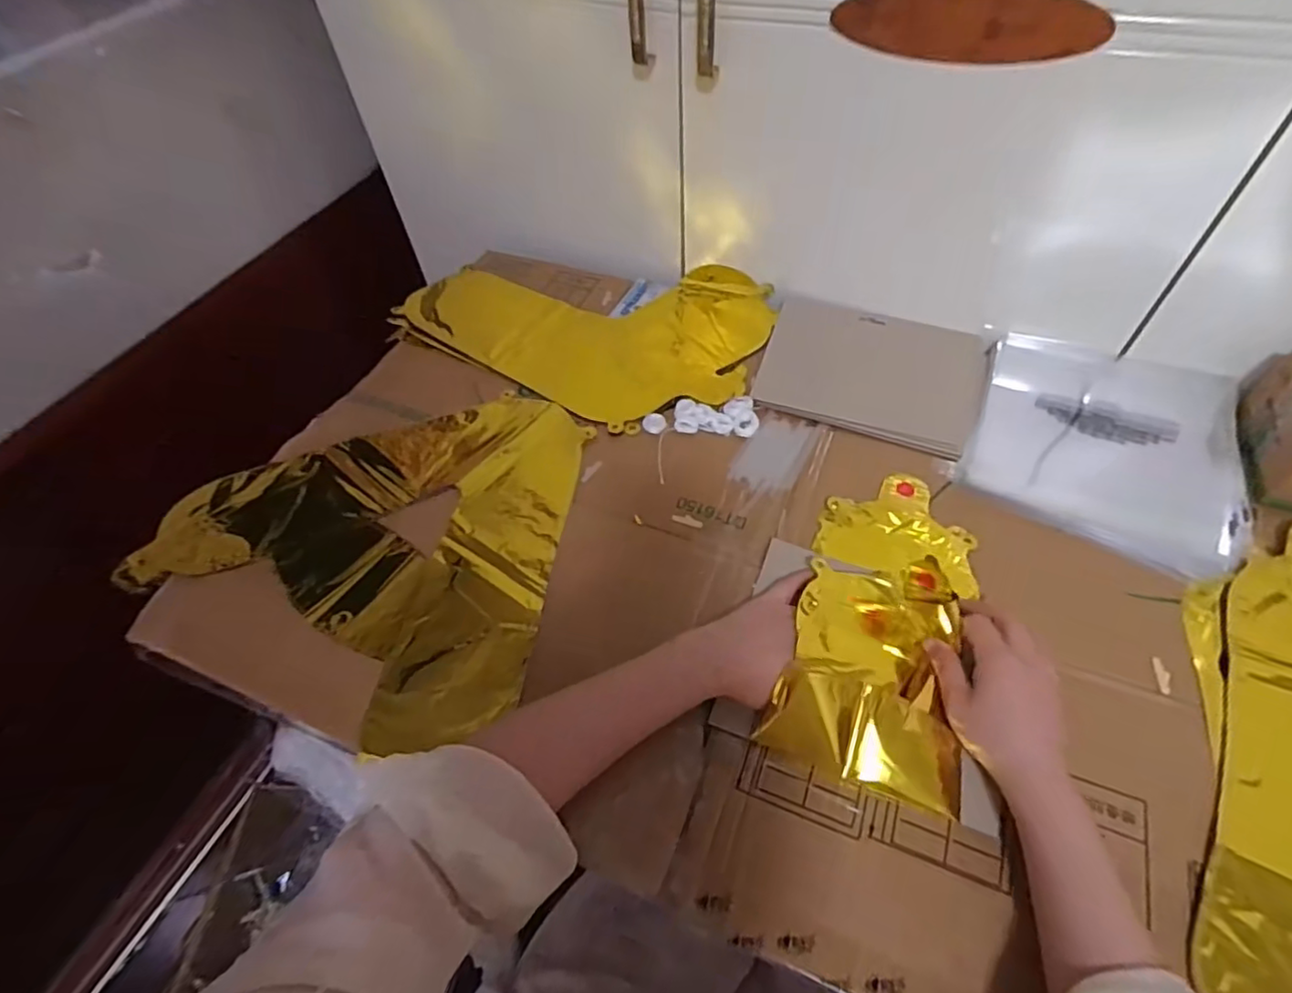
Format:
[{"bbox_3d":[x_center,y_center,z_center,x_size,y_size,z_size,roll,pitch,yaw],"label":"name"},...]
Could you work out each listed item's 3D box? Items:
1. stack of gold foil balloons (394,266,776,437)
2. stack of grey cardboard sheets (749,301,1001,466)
[{"bbox_3d":[-0.067,-0.209,0.721,0.409,0.018,0.280,24,59,19],"label":"stack of gold foil balloons"},{"bbox_3d":[0.226,-0.127,0.631,0.209,0.015,0.164,16,57,15],"label":"stack of grey cardboard sheets"}]

